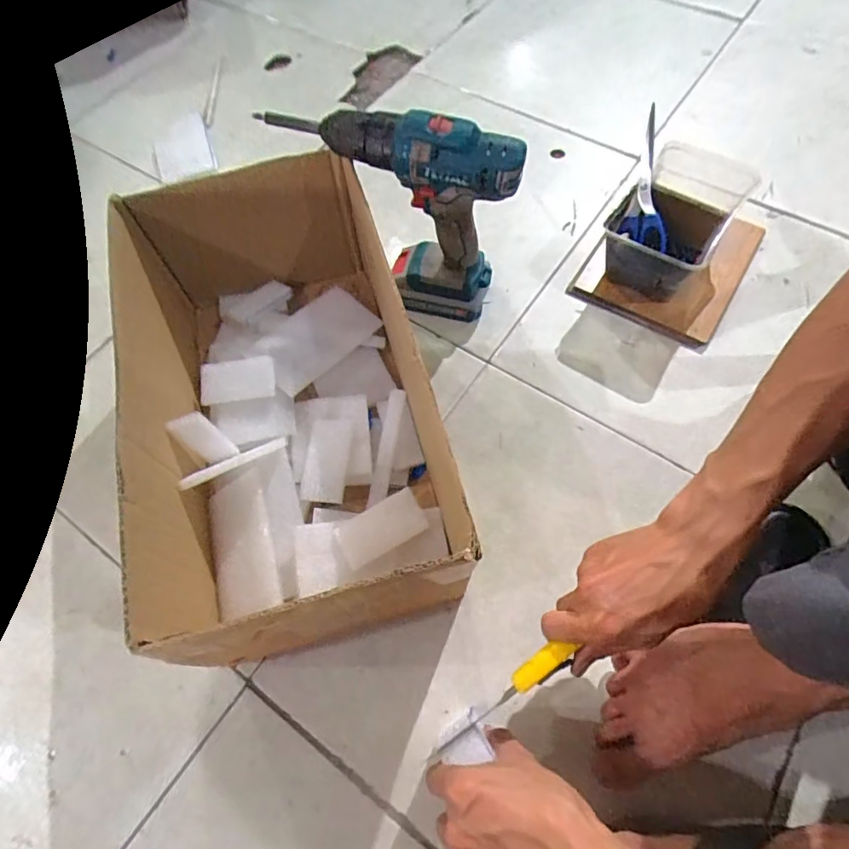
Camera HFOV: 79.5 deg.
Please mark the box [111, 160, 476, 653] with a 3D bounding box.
[{"bbox_3d":[-0.131,-0.033,0.483,0.221,0.172,0.392,-16,64,-5],"label":"box"}]

